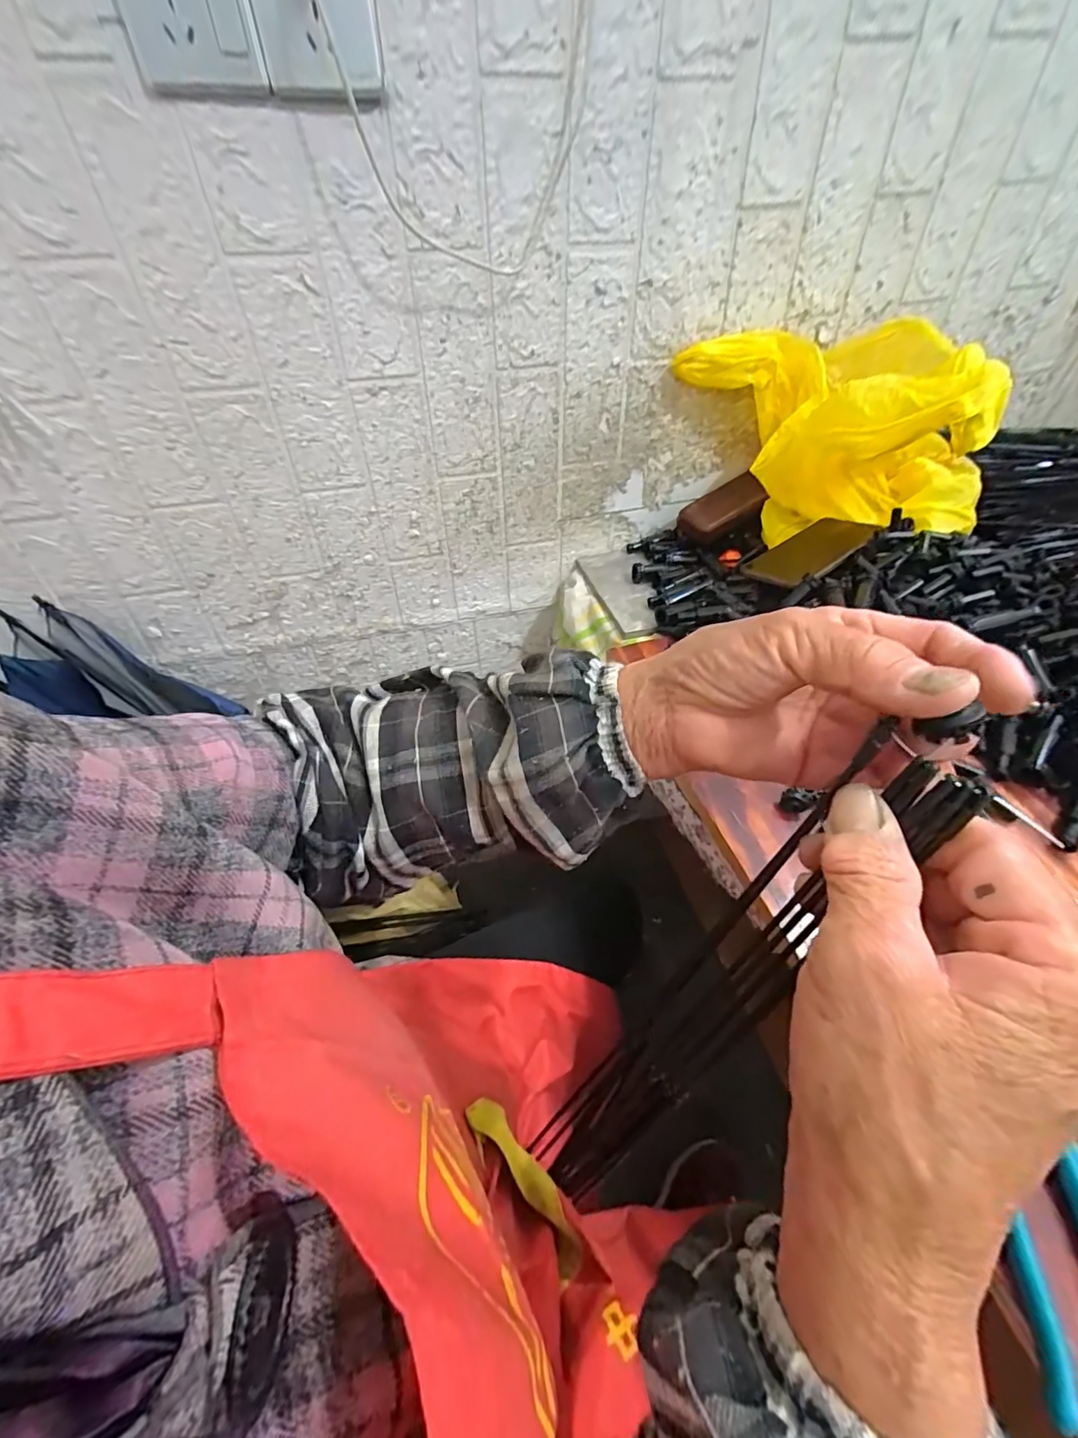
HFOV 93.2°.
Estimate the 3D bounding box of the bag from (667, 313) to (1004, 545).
[{"bbox_3d":[0.350,-0.324,0.590,0.270,0.184,0.301,-27,48,-25],"label":"bag"}]

